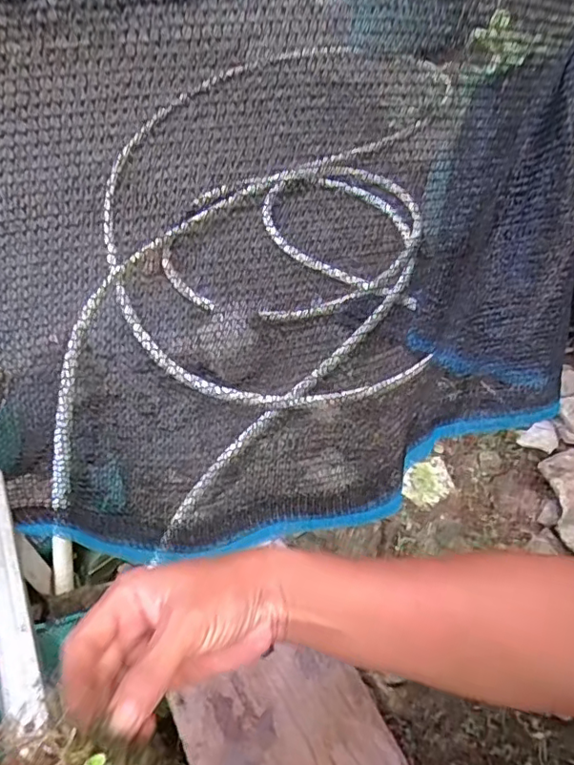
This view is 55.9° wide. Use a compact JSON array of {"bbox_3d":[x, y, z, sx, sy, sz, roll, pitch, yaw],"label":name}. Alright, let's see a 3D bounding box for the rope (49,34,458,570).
[{"bbox_3d":[-0.046,-0.059,0.475,0.391,0.373,0.044,-17,31,-15],"label":"rope"}]

